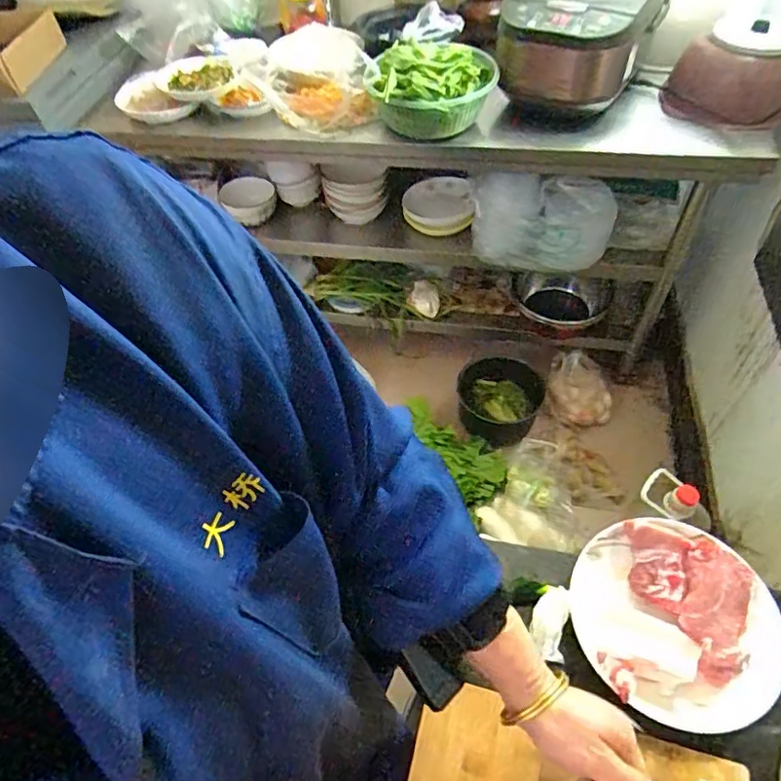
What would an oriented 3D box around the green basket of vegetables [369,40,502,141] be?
[{"bbox_3d":[0.079,-0.582,1.060,0.223,0.116,0.187,27,59,22],"label":"green basket of vegetables"}]

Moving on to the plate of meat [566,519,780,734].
[{"bbox_3d":[0.284,0.223,0.536,0.198,0.059,0.185,-2,53,3],"label":"plate of meat"}]

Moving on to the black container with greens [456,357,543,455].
[{"bbox_3d":[0.317,0.040,1.594,0.249,0.127,0.299,6,54,9],"label":"black container with greens"}]

